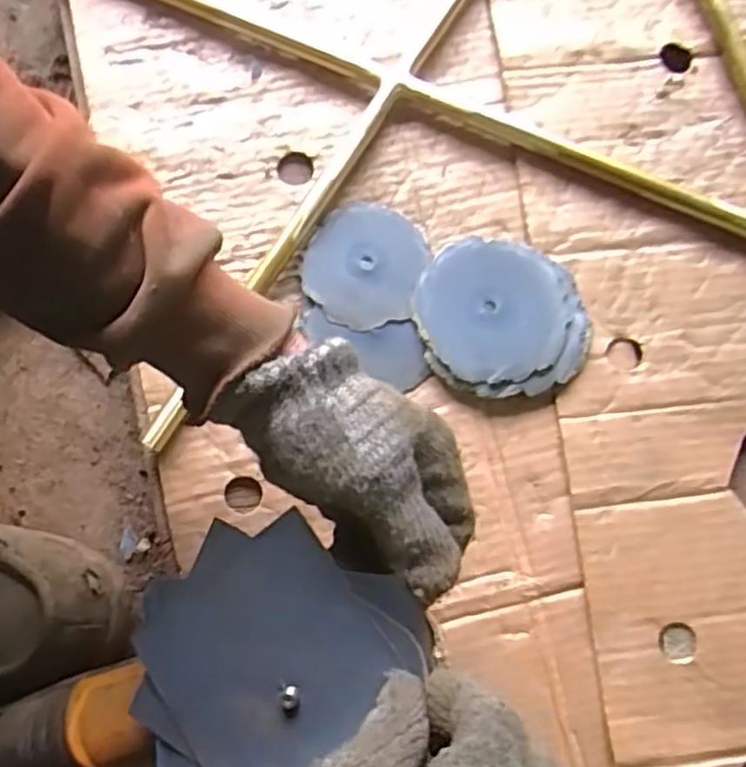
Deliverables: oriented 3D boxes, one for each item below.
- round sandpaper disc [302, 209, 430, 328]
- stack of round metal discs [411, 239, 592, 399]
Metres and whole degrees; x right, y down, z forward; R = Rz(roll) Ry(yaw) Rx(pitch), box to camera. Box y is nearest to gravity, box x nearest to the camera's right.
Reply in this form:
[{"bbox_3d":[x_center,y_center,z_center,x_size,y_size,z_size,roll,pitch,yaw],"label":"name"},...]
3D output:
[{"bbox_3d":[-0.005,-0.083,0.470,0.079,0.010,0.090,18,80,3],"label":"round sandpaper disc"},{"bbox_3d":[0.089,-0.046,0.465,0.118,0.015,0.106,10,79,2],"label":"stack of round metal discs"}]

